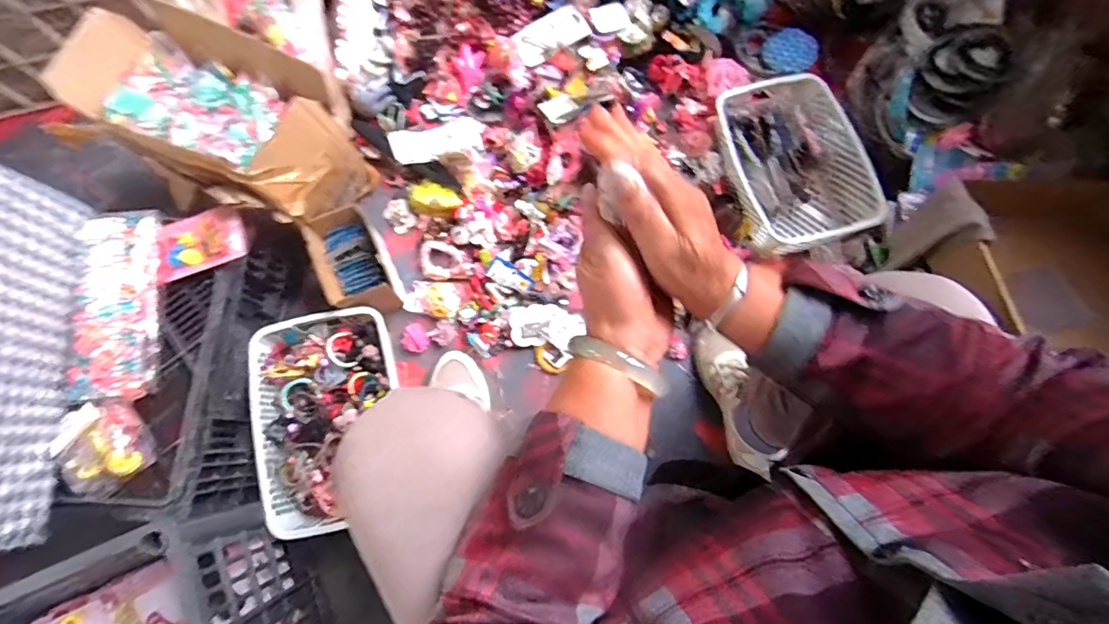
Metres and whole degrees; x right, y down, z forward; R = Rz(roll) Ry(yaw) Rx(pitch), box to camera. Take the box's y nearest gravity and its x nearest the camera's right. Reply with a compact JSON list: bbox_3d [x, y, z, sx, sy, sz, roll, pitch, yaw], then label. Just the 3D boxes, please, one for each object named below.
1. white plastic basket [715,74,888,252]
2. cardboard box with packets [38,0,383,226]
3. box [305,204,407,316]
[{"bbox_3d":[0.401,-0.258,0.870,0.203,0.089,0.299,-12,78,-4],"label":"white plastic basket"},{"bbox_3d":[-0.475,-0.256,0.752,0.327,0.245,0.201,22,78,4],"label":"cardboard box with packets"},{"bbox_3d":[-0.308,-0.070,0.794,0.091,0.101,0.157,-24,79,-7],"label":"box"}]

